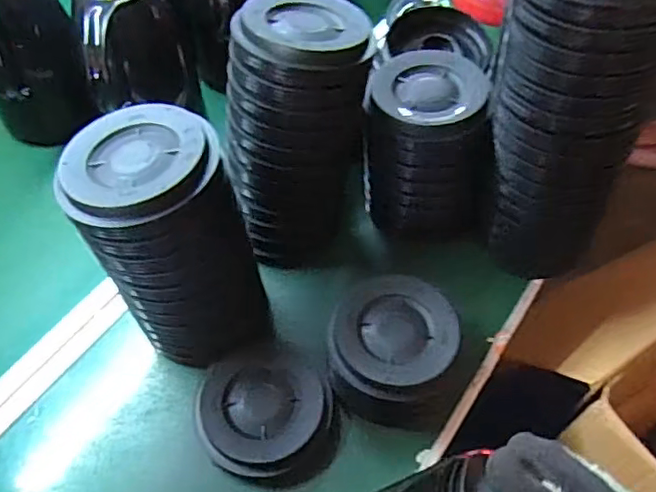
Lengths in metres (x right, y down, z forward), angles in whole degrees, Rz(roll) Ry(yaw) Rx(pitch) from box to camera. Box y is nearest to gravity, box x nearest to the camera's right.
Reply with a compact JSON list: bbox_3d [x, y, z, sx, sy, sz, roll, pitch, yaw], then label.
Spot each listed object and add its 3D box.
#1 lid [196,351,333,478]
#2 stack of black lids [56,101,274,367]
[{"bbox_3d":[-0.057,0.144,0.534,0.114,0.033,0.103,-27,58,-16],"label":"lid"},{"bbox_3d":[-0.130,0.001,0.517,0.126,0.220,0.128,-13,55,-7],"label":"stack of black lids"}]

